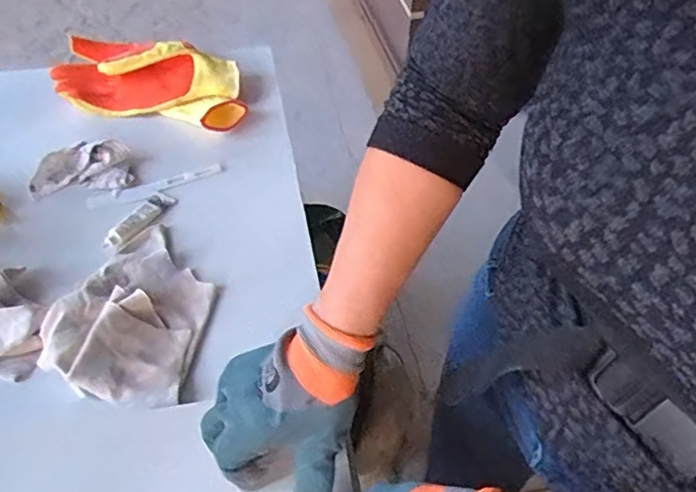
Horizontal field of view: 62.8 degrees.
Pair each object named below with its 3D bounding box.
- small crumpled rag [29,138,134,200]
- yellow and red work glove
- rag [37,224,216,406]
[{"bbox_3d":[-0.331,-0.095,0.701,0.117,0.026,0.069,-15,52,-14],"label":"small crumpled rag"},{"bbox_3d":[-0.265,-0.236,0.803,0.271,0.064,0.151,15,51,11],"label":"yellow and red work glove"},{"bbox_3d":[-0.216,0.054,0.577,0.143,0.036,0.207,5,50,3],"label":"rag"}]

